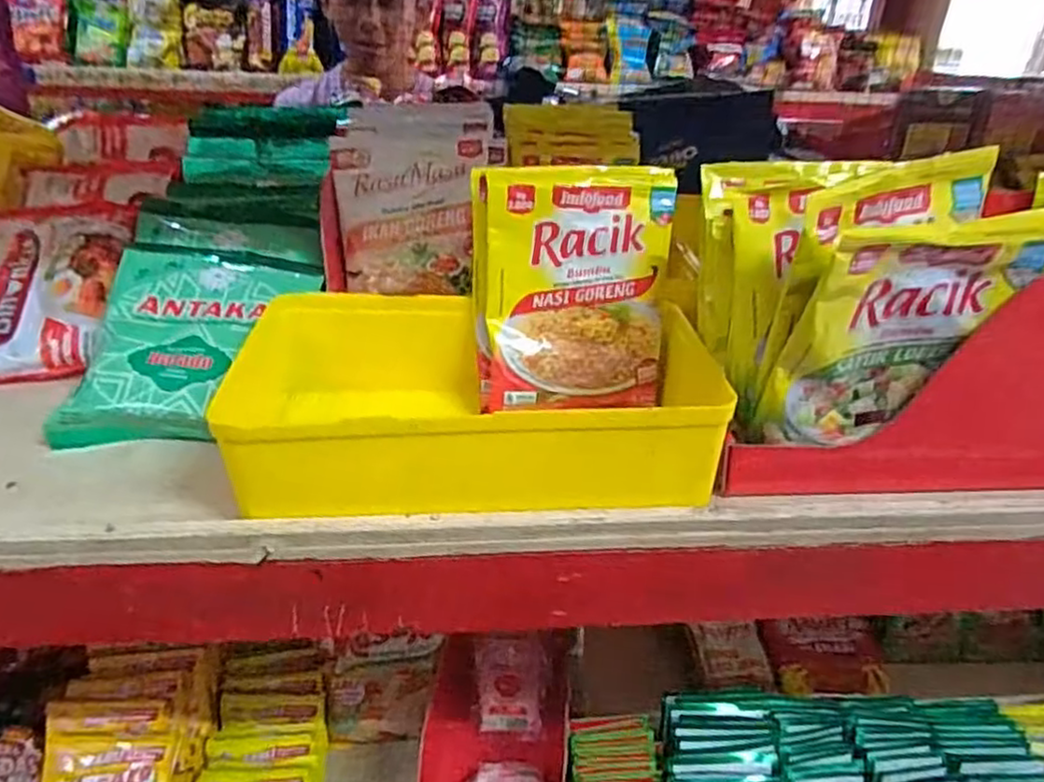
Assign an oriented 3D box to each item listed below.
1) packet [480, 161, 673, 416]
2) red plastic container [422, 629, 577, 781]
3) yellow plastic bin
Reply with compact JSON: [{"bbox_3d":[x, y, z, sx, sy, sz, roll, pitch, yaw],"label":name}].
[{"bbox_3d":[0.030,-0.053,0.367,0.097,0.126,0.009,-1,13,-8],"label":"packet"},{"bbox_3d":[-0.026,0.310,0.595,0.126,0.101,0.210,6,30,6],"label":"red plastic container"},{"bbox_3d":[-0.026,0.004,0.344,0.221,0.058,0.118,0,30,-3],"label":"yellow plastic bin"}]

